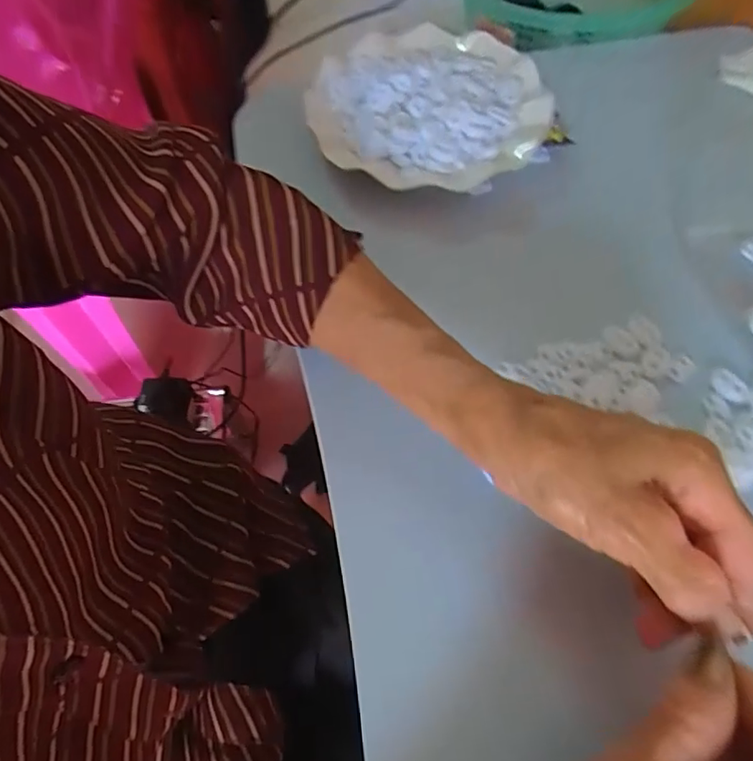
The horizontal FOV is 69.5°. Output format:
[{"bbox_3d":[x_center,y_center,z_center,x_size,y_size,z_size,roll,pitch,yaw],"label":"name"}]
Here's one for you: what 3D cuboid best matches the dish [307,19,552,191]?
[{"bbox_3d":[0.038,-0.211,0.413,0.178,0.029,0.172,-1,59,2],"label":"dish"}]

